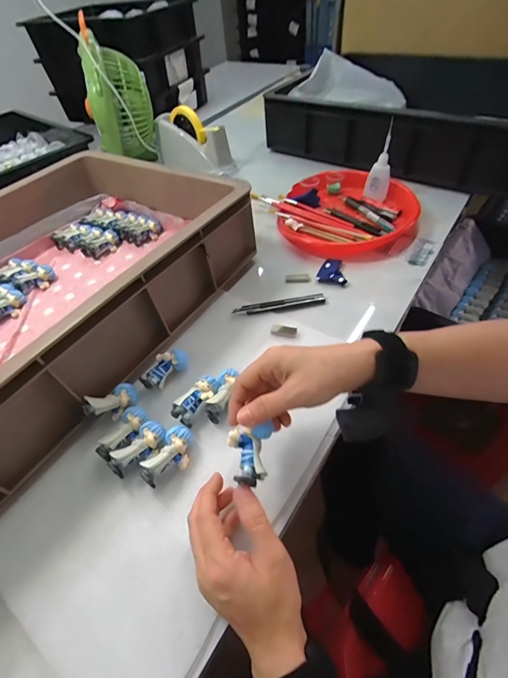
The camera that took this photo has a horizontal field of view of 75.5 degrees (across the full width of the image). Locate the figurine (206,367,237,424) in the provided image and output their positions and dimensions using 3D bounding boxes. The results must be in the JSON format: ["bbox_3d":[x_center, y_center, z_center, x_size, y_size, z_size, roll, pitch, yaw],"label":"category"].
[{"bbox_3d":[-0.037,0.065,0.379,0.022,0.027,0.062,9,52,14],"label":"figurine"}]

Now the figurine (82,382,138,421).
[{"bbox_3d":[-0.162,0.073,0.376,0.023,0.030,0.062,35,29,29],"label":"figurine"}]

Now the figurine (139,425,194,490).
[{"bbox_3d":[-0.086,0.121,0.337,0.029,0.030,0.062,22,56,22],"label":"figurine"}]

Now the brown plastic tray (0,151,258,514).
[{"bbox_3d":[-0.347,-0.079,0.465,0.466,0.119,0.563,25,57,24],"label":"brown plastic tray"}]

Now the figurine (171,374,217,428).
[{"bbox_3d":[-0.064,0.071,0.376,0.028,0.027,0.059,29,59,26],"label":"figurine"}]

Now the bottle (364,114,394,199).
[{"bbox_3d":[0.233,-0.317,0.604,0.042,0.106,0.044,9,52,13],"label":"bottle"}]

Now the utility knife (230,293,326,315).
[{"bbox_3d":[0.038,-0.049,0.478,0.135,0.005,0.020,-11,50,-3],"label":"utility knife"}]

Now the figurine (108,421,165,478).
[{"bbox_3d":[-0.120,0.115,0.344,0.023,0.029,0.061,30,60,27],"label":"figurine"}]

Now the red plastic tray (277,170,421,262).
[{"bbox_3d":[0.169,-0.232,0.598,0.235,0.039,0.238,1,51,7],"label":"red plastic tray"}]

